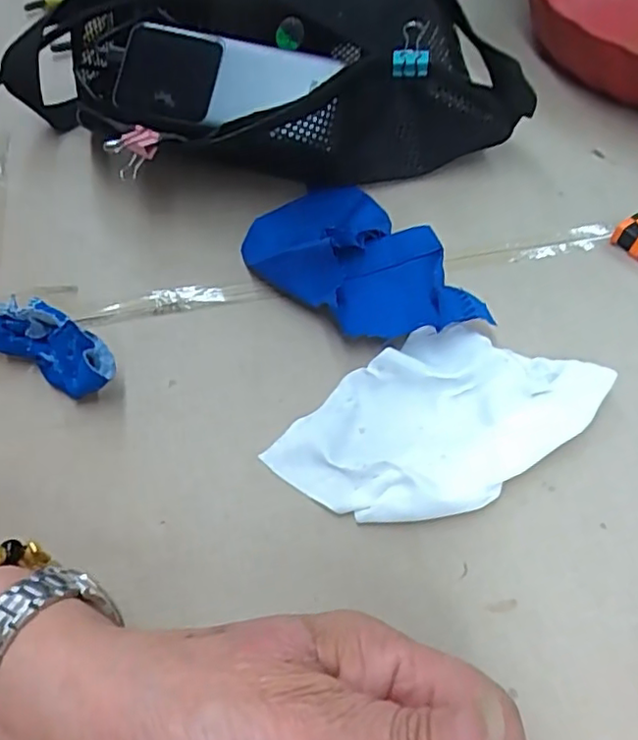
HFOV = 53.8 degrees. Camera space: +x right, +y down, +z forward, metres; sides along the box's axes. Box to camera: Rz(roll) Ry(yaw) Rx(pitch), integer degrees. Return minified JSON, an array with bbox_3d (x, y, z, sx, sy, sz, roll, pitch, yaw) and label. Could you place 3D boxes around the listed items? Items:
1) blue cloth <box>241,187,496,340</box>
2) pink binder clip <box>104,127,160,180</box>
[{"bbox_3d":[0.015,-0.055,0.312,0.079,0.029,0.127,-26,59,-16],"label":"blue cloth"},{"bbox_3d":[-0.094,-0.112,0.321,0.026,0.022,0.017,-15,56,-10],"label":"pink binder clip"}]

